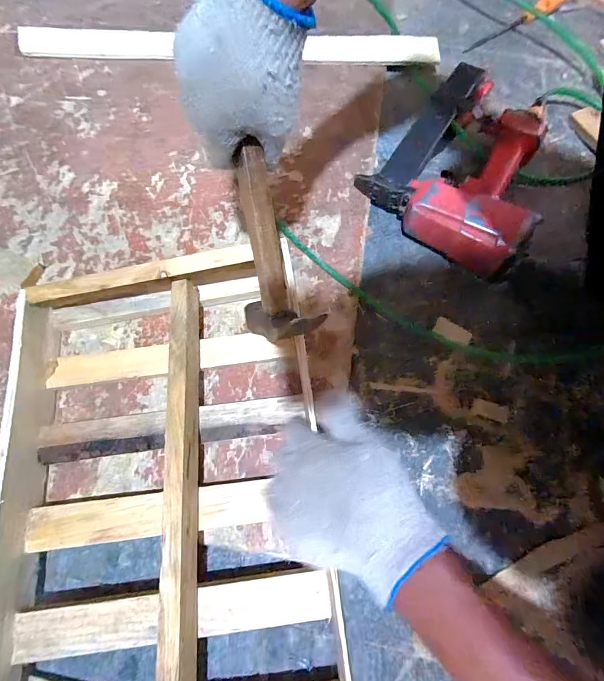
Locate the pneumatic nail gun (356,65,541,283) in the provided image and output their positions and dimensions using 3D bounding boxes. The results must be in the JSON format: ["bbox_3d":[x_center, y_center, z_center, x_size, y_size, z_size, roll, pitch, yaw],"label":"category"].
[{"bbox_3d":[0.243,-0.257,0.515,0.227,0.066,0.312,35,73,14],"label":"pneumatic nail gun"}]

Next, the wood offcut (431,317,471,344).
[{"bbox_3d":[0.189,-0.011,0.463,0.045,0.006,0.023,27,72,11],"label":"wood offcut"}]

